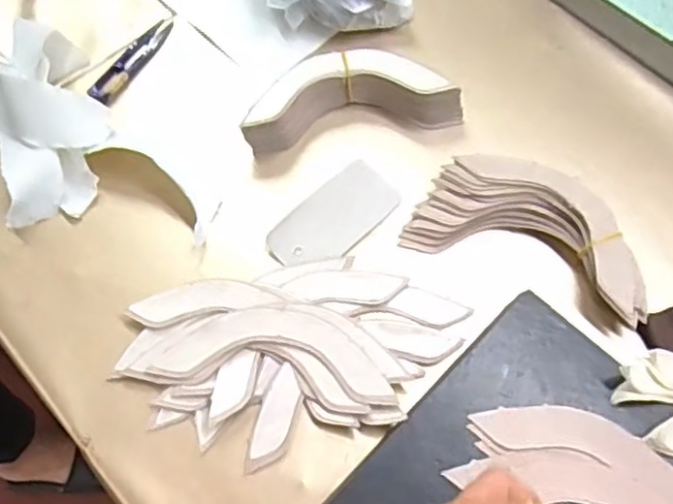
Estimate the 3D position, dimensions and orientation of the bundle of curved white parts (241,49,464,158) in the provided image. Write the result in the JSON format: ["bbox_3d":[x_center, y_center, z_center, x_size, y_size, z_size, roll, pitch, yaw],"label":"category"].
[{"bbox_3d":[0.012,-0.122,0.535,0.170,0.042,0.059,-9,66,-3],"label":"bundle of curved white parts"}]

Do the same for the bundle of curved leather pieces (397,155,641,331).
[{"bbox_3d":[0.143,-0.016,0.493,0.168,0.032,0.086,22,68,11],"label":"bundle of curved leather pieces"}]

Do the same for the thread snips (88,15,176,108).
[{"bbox_3d":[-0.173,-0.167,0.576,0.025,0.011,0.108,22,68,11],"label":"thread snips"}]

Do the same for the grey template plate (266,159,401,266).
[{"bbox_3d":[-0.002,-0.025,0.505,0.054,0.008,0.100,43,75,12],"label":"grey template plate"}]

